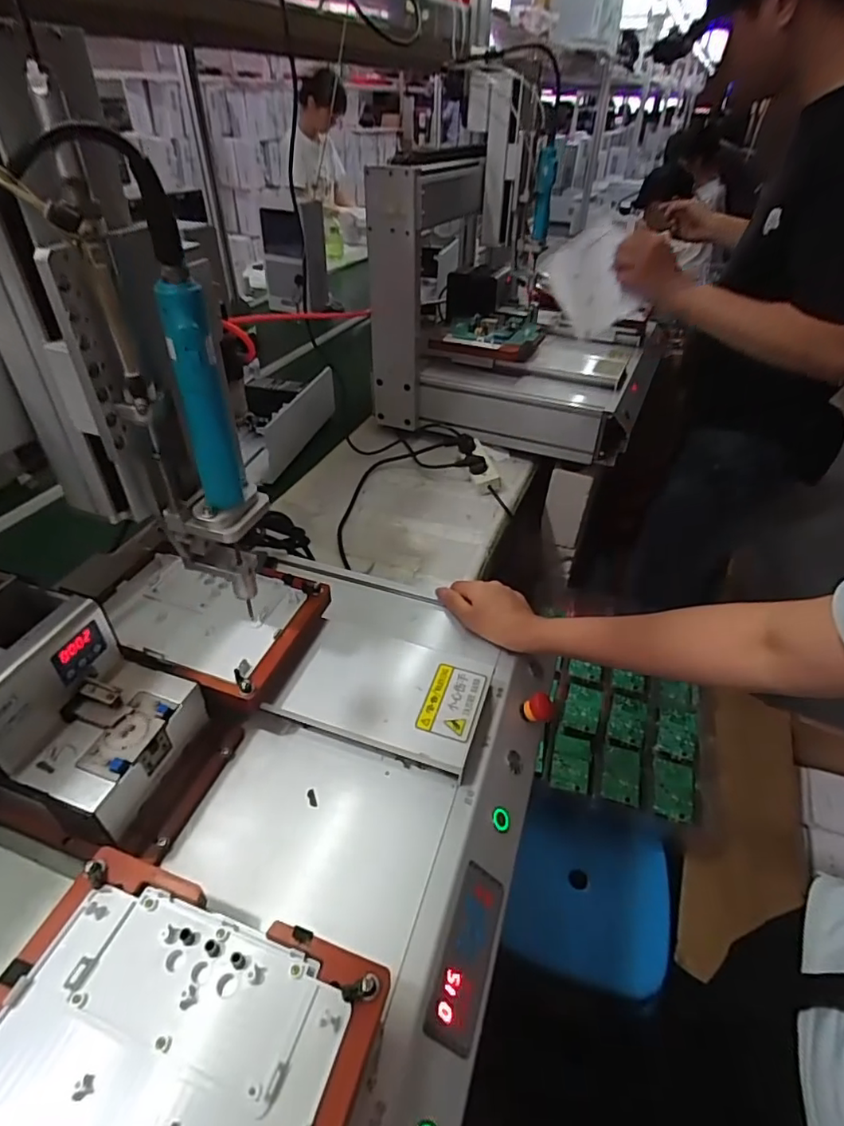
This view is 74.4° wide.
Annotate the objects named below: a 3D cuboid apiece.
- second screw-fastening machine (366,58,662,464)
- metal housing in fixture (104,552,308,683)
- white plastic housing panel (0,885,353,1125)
[{"bbox_3d":[0.232,-0.617,1.203,0.586,0.586,0.467,13,41,13],"label":"second screw-fastening machine"},{"bbox_3d":[-0.232,0.051,0.579,0.182,0.019,0.131,13,41,13],"label":"metal housing in fixture"},{"bbox_3d":[-0.148,0.274,0.310,0.187,0.007,0.137,13,41,13],"label":"white plastic housing panel"}]

